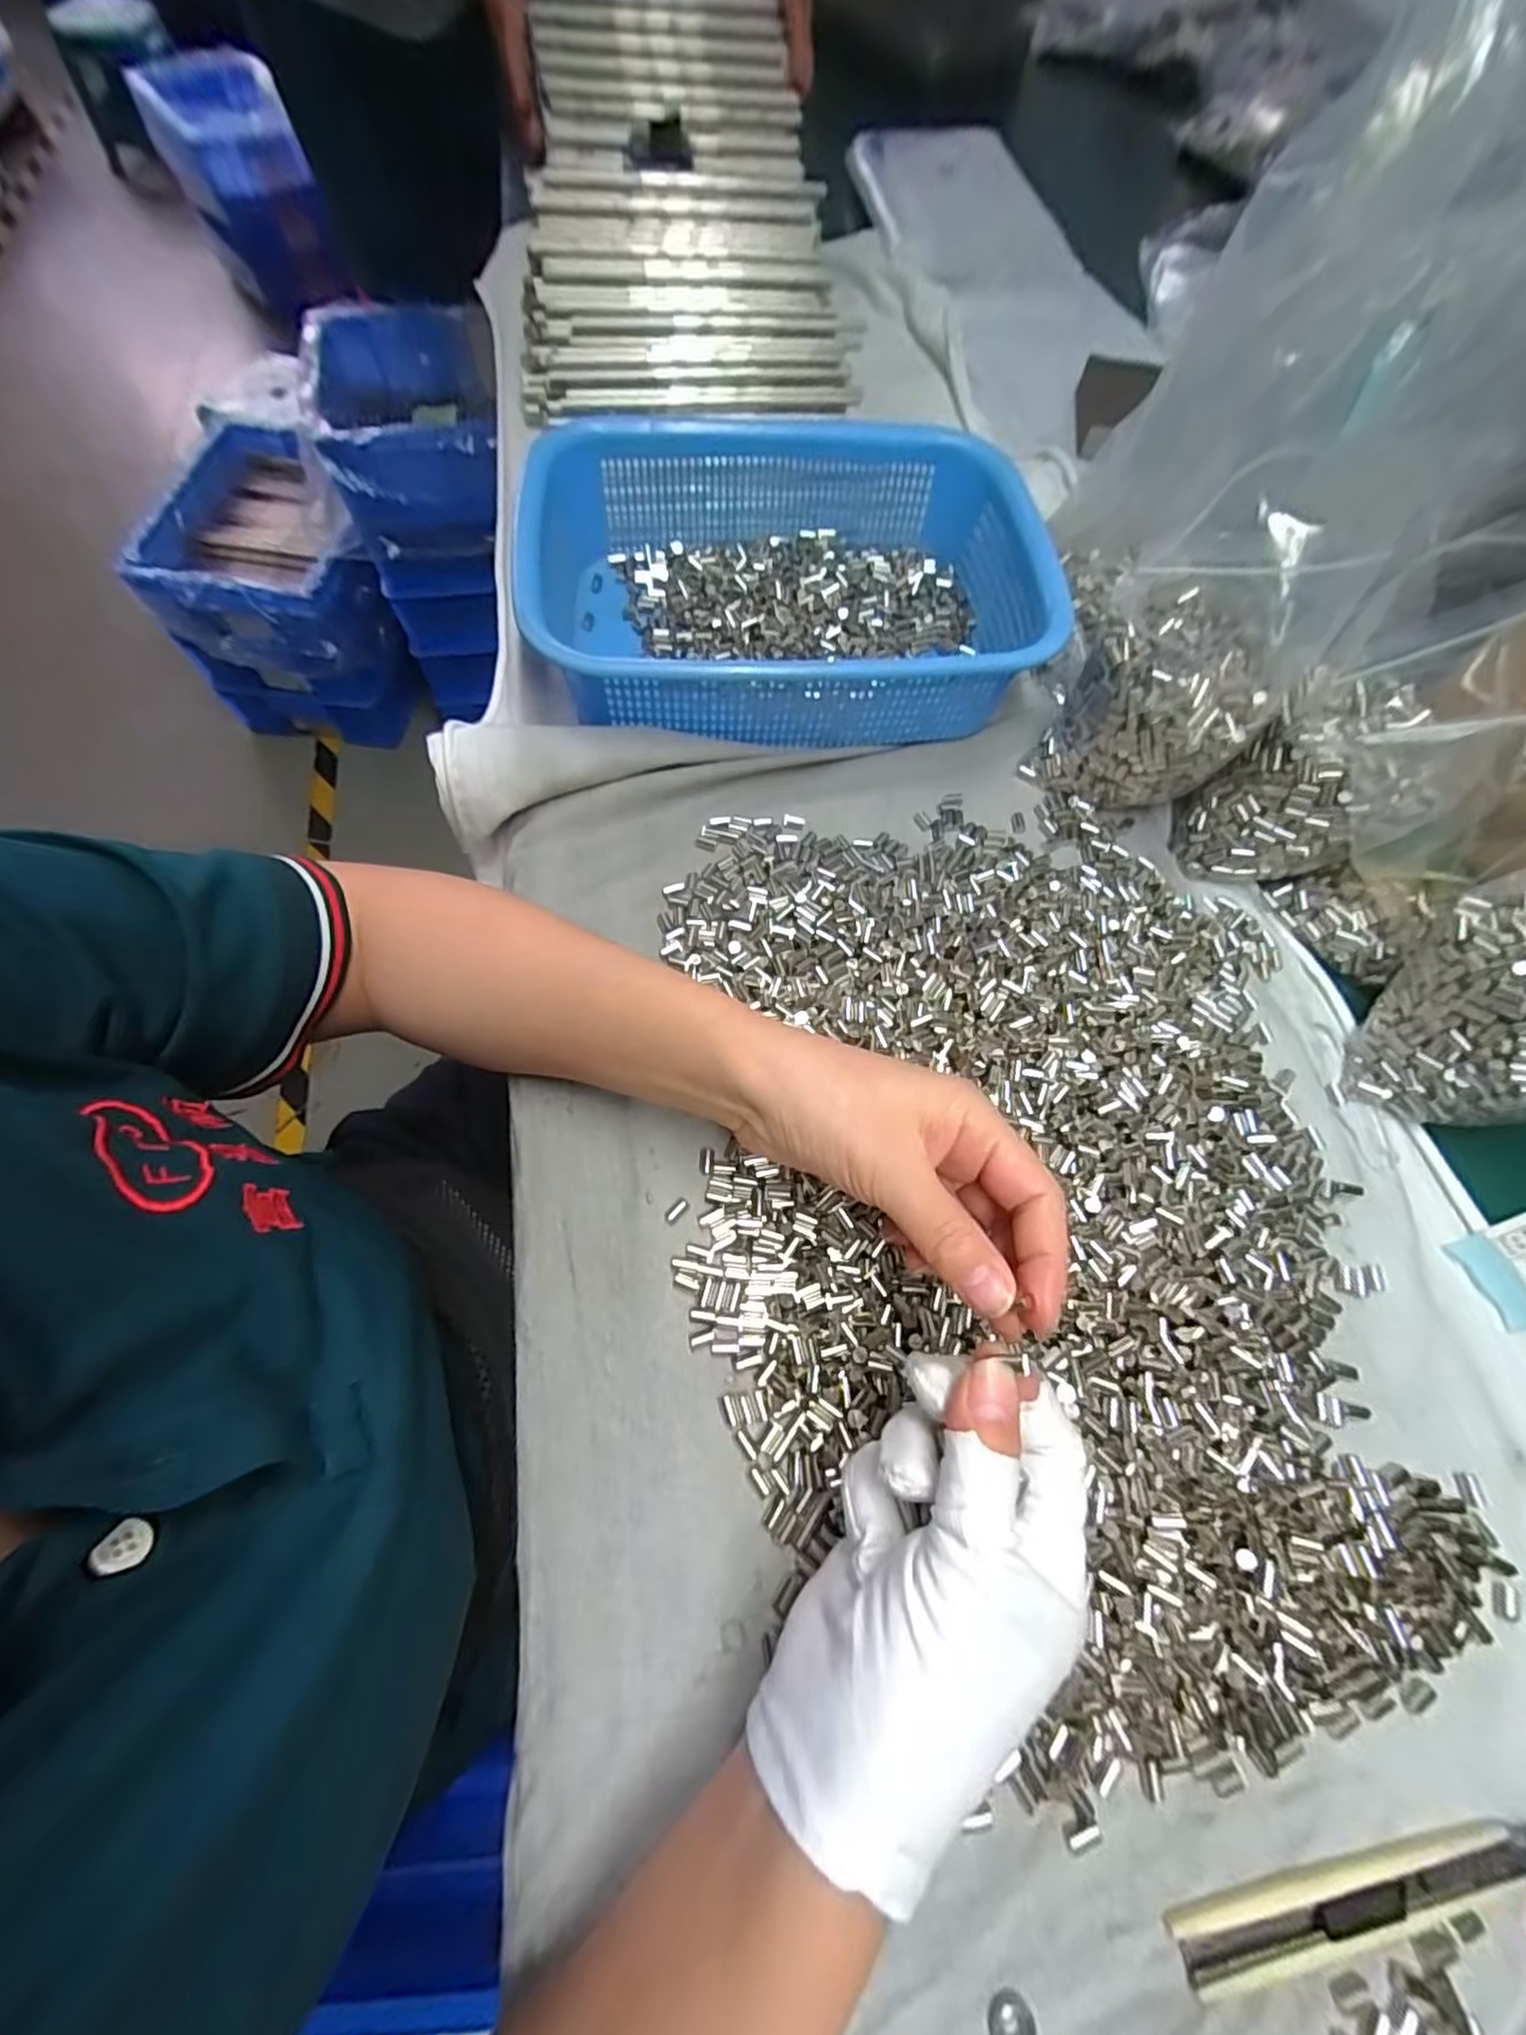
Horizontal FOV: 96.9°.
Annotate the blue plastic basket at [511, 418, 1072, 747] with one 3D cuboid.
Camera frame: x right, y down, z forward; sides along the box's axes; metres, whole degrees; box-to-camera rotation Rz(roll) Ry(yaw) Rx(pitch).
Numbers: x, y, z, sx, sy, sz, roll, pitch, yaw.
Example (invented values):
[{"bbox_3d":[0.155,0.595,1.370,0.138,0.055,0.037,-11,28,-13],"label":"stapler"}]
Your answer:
[{"bbox_3d":[0.012,-0.255,0.408,0.291,0.078,0.207,-6,67,-5],"label":"blue plastic basket"}]

